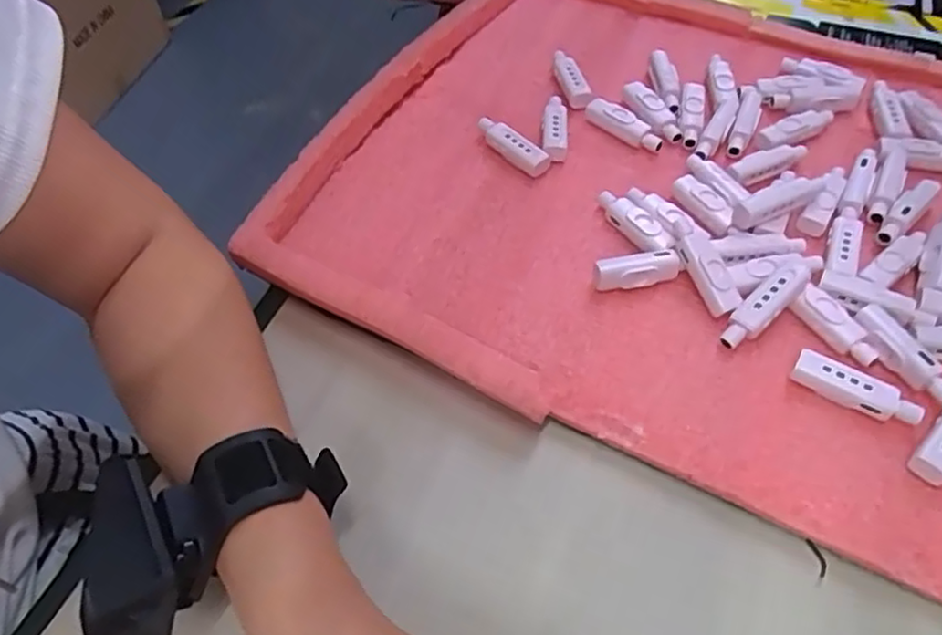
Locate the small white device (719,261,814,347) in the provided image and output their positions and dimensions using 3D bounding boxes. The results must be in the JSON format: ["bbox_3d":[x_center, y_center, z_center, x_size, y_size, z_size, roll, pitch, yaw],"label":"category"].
[{"bbox_3d":[0.150,-0.007,0.337,0.057,0.011,0.016,-43,61,-8],"label":"small white device"}]

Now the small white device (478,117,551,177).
[{"bbox_3d":[0.026,-0.110,0.420,0.014,0.016,0.056,-37,60,-21],"label":"small white device"}]

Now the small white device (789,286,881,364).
[{"bbox_3d":[0.186,0.004,0.335,0.018,0.010,0.046,-27,57,-15],"label":"small white device"}]

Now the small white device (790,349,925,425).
[{"bbox_3d":[0.181,0.034,0.311,0.056,0.013,0.015,28,60,21],"label":"small white device"}]

